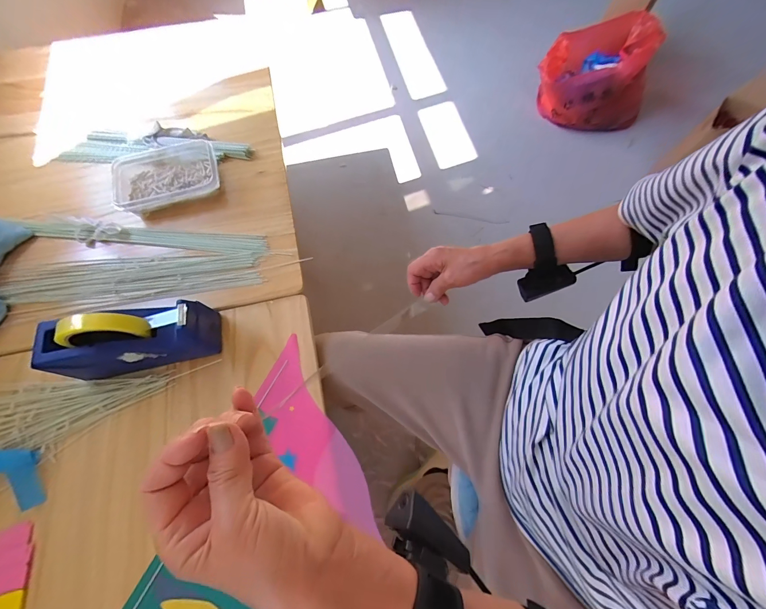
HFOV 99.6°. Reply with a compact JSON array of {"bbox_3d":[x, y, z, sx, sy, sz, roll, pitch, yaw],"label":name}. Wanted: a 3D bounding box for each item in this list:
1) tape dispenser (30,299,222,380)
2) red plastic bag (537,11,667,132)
[{"bbox_3d":[-0.357,0.046,0.457,0.201,0.120,0.072,-14,70,-6],"label":"tape dispenser"},{"bbox_3d":[0.804,-0.853,1.211,0.398,0.294,0.237,17,69,7],"label":"red plastic bag"}]

